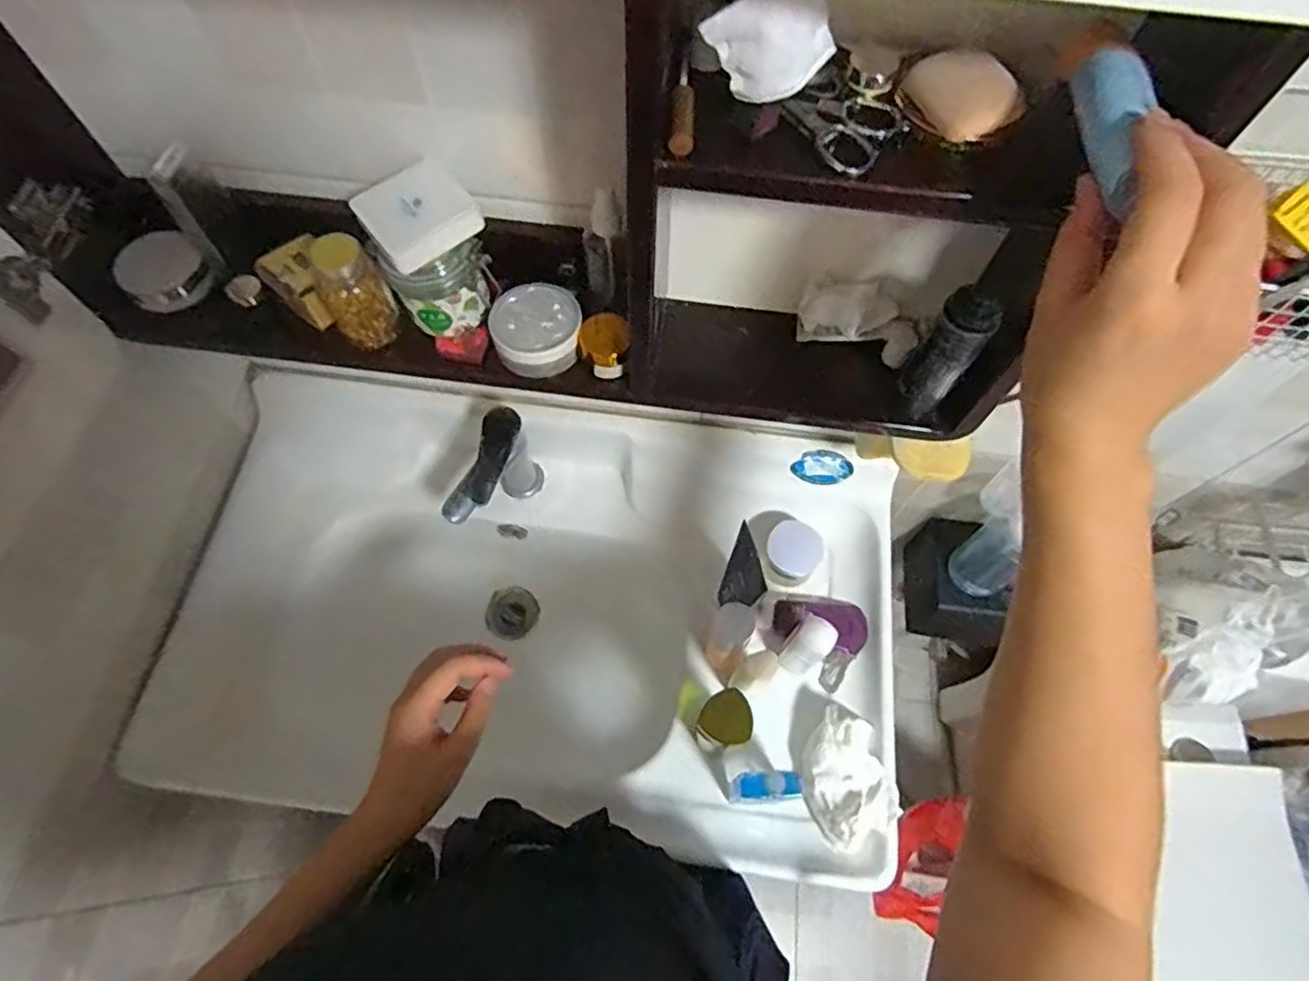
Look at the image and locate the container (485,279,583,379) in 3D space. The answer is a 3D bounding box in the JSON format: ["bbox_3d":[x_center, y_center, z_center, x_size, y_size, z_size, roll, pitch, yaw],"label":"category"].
[{"bbox_3d":[-0.099,-0.134,0.570,0.075,0.042,0.069,2,65,0],"label":"container"}]

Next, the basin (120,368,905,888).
[{"bbox_3d":[-0.128,0.149,0.813,0.791,0.244,0.471,7,65,2],"label":"basin"}]

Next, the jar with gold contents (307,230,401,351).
[{"bbox_3d":[-0.241,-0.160,0.546,0.050,0.087,0.046,0,65,-1],"label":"jar with gold contents"}]

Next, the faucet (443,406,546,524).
[{"bbox_3d":[-0.186,-0.005,0.795,0.047,0.179,0.136,26,67,11],"label":"faucet"}]

